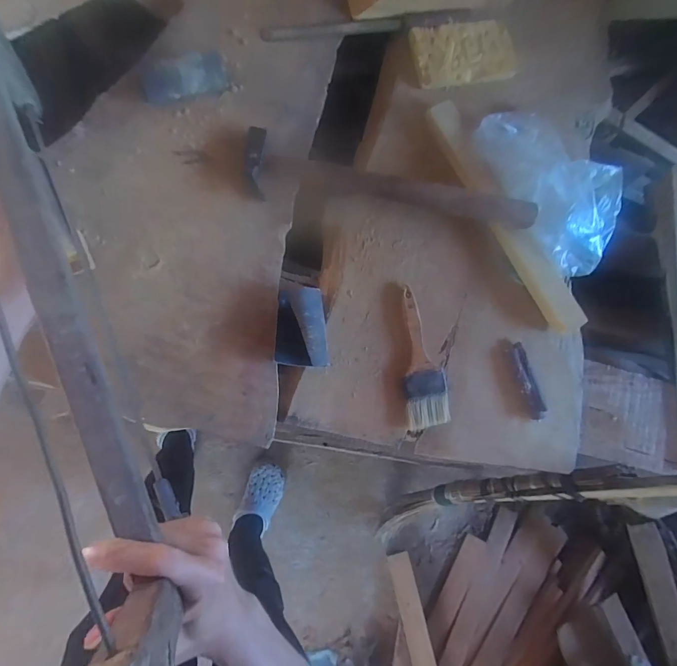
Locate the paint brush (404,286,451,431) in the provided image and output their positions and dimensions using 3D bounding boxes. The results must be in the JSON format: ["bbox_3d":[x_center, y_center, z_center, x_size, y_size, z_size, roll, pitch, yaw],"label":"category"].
[{"bbox_3d":[0.111,0.033,0.528,0.059,0.011,0.183,-7,88,-7],"label":"paint brush"}]

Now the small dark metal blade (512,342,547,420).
[{"bbox_3d":[0.260,0.067,0.545,0.023,0.009,0.104,-20,90,-7],"label":"small dark metal blade"}]

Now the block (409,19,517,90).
[{"bbox_3d":[0.180,-0.396,0.564,0.151,0.013,0.090,-12,89,-7],"label":"block"}]

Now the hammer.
[{"bbox_3d":[0.068,-0.183,0.516,0.382,0.036,0.075,11,85,-7],"label":"hammer"}]

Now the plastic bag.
[{"bbox_3d":[0.296,-0.203,0.538,0.123,0.058,0.250,-35,92,-9],"label":"plastic bag"}]

